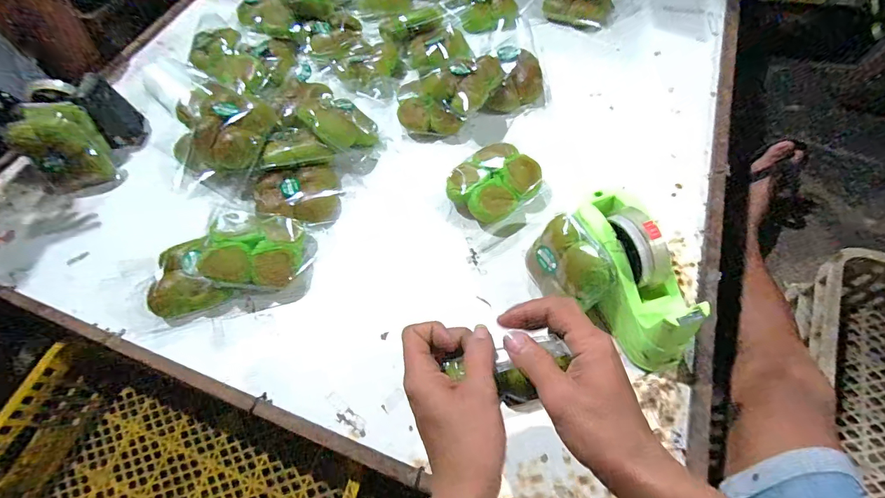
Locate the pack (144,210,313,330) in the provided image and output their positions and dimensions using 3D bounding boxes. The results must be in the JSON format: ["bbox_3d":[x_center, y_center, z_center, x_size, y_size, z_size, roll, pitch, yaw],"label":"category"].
[{"bbox_3d":[-0.289,0.021,0.541,0.214,0.074,0.111,-12,61,-1],"label":"pack"}]

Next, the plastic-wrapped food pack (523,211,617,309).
[{"bbox_3d":[0.150,0.028,0.484,0.063,0.109,0.105,-32,62,-11],"label":"plastic-wrapped food pack"}]

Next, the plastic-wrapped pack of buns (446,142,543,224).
[{"bbox_3d":[0.078,-0.098,0.592,0.108,0.050,0.130,40,72,24],"label":"plastic-wrapped pack of buns"}]

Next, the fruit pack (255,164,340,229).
[{"bbox_3d":[-0.225,-0.080,0.607,0.128,0.043,0.103,-13,61,-1],"label":"fruit pack"}]

